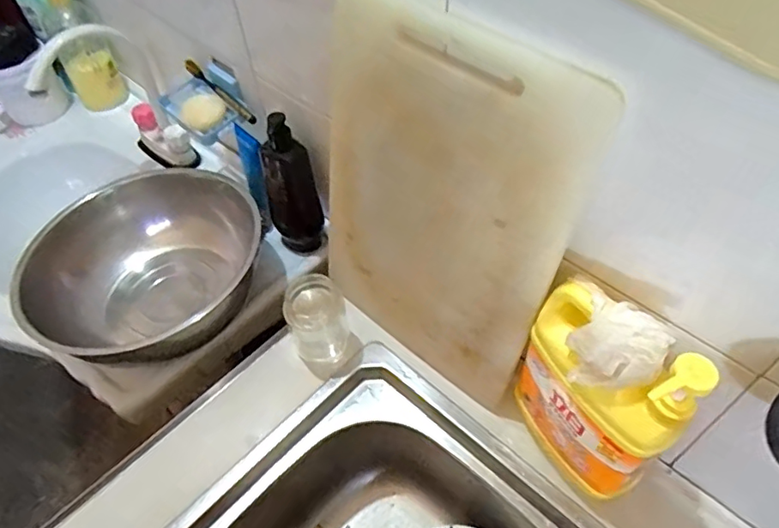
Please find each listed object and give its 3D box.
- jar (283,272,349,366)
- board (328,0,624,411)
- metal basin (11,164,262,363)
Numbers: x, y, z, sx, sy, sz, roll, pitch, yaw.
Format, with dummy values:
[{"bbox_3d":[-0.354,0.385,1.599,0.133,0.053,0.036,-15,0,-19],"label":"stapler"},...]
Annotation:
[{"bbox_3d":[-0.088,0.070,0.679,0.070,0.103,0.073,-1,52,1],"label":"jar"},{"bbox_3d":[0.040,-0.048,0.552,0.270,0.379,0.019,36,48,27],"label":"board"},{"bbox_3d":[-0.323,0.010,0.754,0.281,0.128,0.302,-1,52,1],"label":"metal basin"}]

